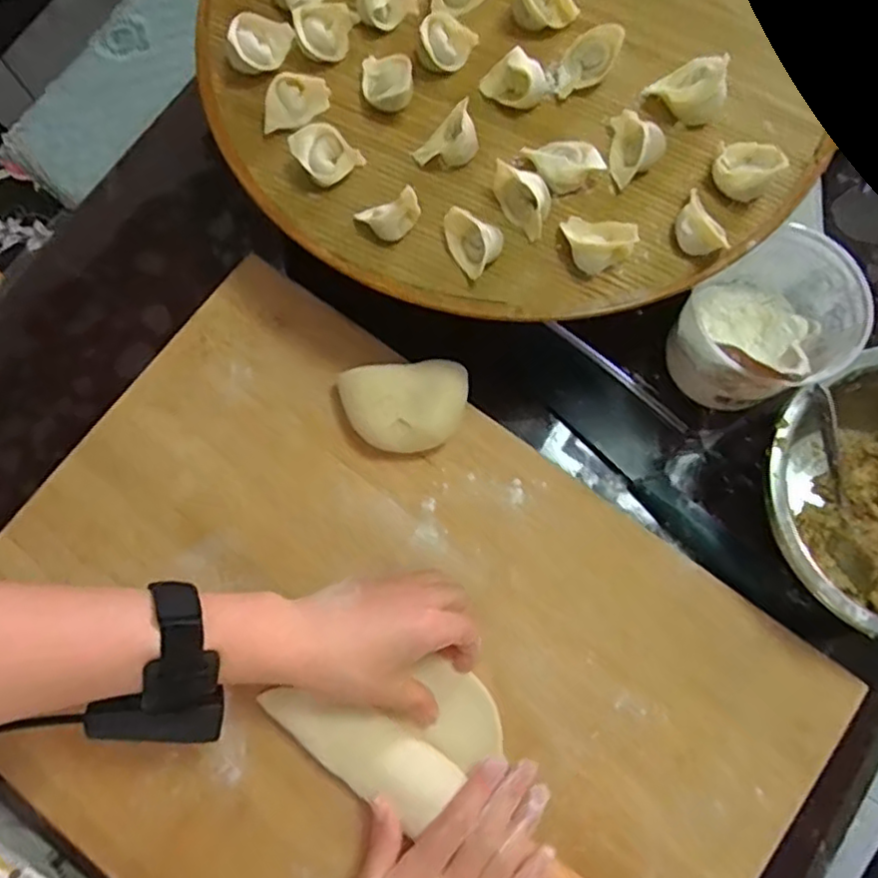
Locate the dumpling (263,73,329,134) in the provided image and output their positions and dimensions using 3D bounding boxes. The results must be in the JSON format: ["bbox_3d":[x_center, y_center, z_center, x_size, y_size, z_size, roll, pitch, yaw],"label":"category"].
[{"bbox_3d":[-0.099,-0.229,0.452,0.048,0.019,0.026,-27,78,-5],"label":"dumpling"}]

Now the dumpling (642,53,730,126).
[{"bbox_3d":[0.166,-0.235,0.443,0.048,0.029,0.030,31,79,8],"label":"dumpling"}]

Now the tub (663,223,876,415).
[{"bbox_3d":[0.234,-0.081,0.486,0.099,0.092,0.112,32,79,8],"label":"tub"}]

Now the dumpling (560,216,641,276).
[{"bbox_3d":[0.097,-0.124,0.420,0.045,0.021,0.031,32,79,8],"label":"dumpling"}]

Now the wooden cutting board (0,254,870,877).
[{"bbox_3d":[-0.049,0.174,0.473,0.559,0.035,0.406,35,80,9],"label":"wooden cutting board"}]

